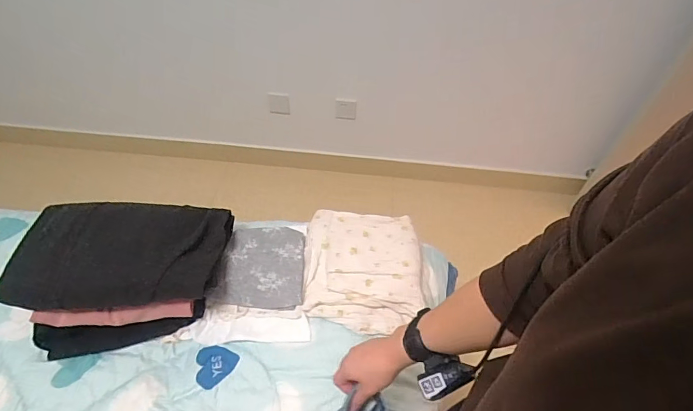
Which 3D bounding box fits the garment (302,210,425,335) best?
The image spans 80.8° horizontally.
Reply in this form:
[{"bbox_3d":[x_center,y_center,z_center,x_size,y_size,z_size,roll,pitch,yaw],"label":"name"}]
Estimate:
[{"bbox_3d":[0.042,0.135,0.931,0.269,0.042,0.301,1,50,-2],"label":"garment"}]

